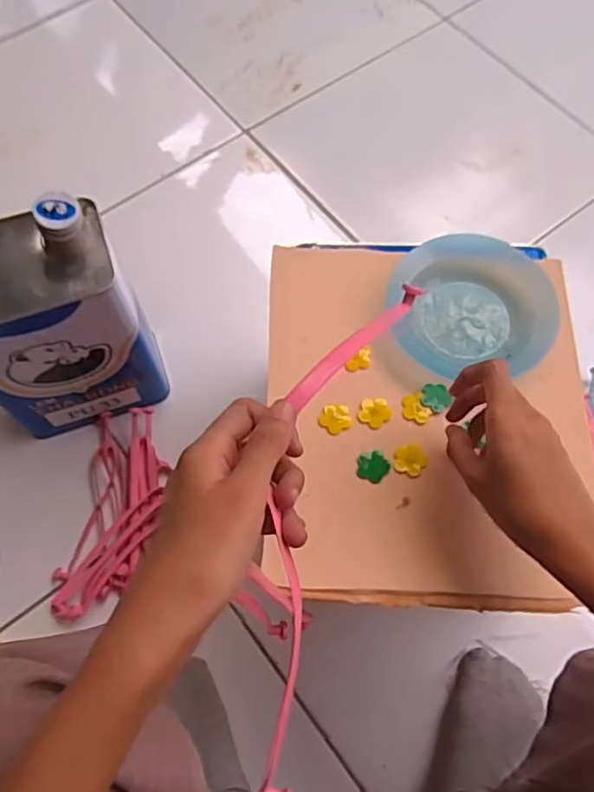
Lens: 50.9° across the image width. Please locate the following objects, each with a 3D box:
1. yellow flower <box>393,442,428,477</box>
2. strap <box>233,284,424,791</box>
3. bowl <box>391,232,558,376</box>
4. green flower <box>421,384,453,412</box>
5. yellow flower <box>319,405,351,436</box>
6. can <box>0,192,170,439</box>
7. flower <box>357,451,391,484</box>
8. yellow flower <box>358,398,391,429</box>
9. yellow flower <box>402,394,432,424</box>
[{"bbox_3d":[0.083,0.046,0.456,0.024,0.004,0.024,-4,67,-1],"label":"yellow flower"},{"bbox_3d":[0.012,0.051,0.302,0.051,0.044,0.269,14,73,4],"label":"strap"},{"bbox_3d":[0.136,-0.072,0.491,0.118,0.036,0.108,0,66,0],"label":"bowl"},{"bbox_3d":[0.105,0.000,0.473,0.022,0.004,0.020,0,69,-1],"label":"green flower"},{"bbox_3d":[0.030,0.016,0.473,0.023,0.004,0.023,0,66,0],"label":"yellow flower"},{"bbox_3d":[-0.244,-0.069,0.628,0.169,0.254,0.125,-15,67,-6],"label":"can"},{"bbox_3d":[0.055,0.051,0.457,0.023,0.004,0.024,0,66,0],"label":"flower"},{"bbox_3d":[0.059,0.011,0.474,0.023,0.004,0.024,0,66,0],"label":"yellow flower"},{"bbox_3d":[0.091,0.009,0.472,0.020,0.004,0.023,-4,66,-1],"label":"yellow flower"}]

